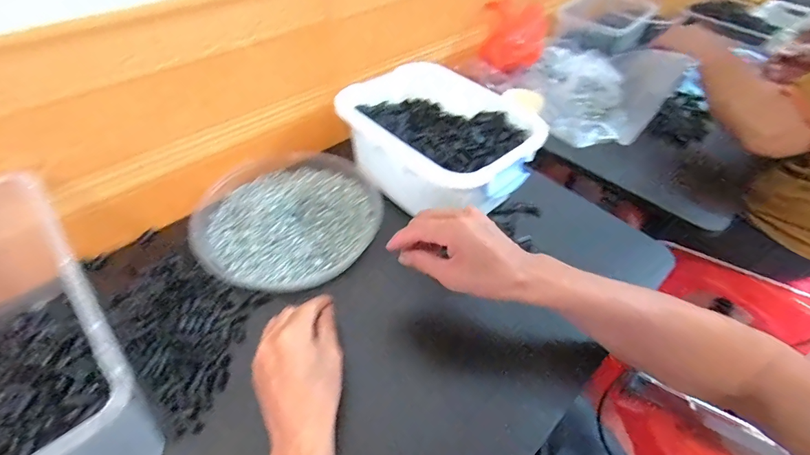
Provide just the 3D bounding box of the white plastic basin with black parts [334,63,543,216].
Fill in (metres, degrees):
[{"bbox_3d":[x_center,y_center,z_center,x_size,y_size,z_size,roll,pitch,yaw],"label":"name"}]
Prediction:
[{"bbox_3d":[0.041,-0.121,0.554,0.263,0.096,0.188,35,55,25],"label":"white plastic basin with black parts"}]

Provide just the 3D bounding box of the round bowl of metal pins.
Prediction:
[{"bbox_3d":[-0.149,-0.017,0.518,0.219,0.031,0.225,2,48,-2],"label":"round bowl of metal pins"}]

